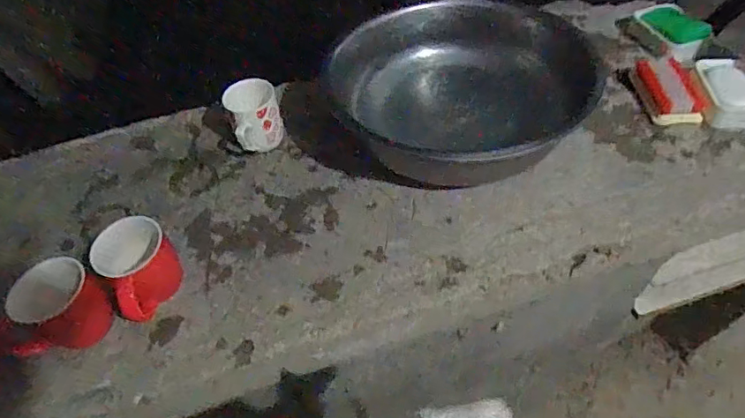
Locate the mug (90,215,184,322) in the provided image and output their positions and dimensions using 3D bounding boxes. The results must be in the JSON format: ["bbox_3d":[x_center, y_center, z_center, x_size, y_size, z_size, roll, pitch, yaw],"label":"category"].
[{"bbox_3d":[-0.261,0.074,0.577,0.075,0.093,0.089,-30,57,-19],"label":"mug"}]

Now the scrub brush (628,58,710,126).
[{"bbox_3d":[0.435,-0.176,0.740,0.077,0.023,0.138,2,53,4],"label":"scrub brush"}]

